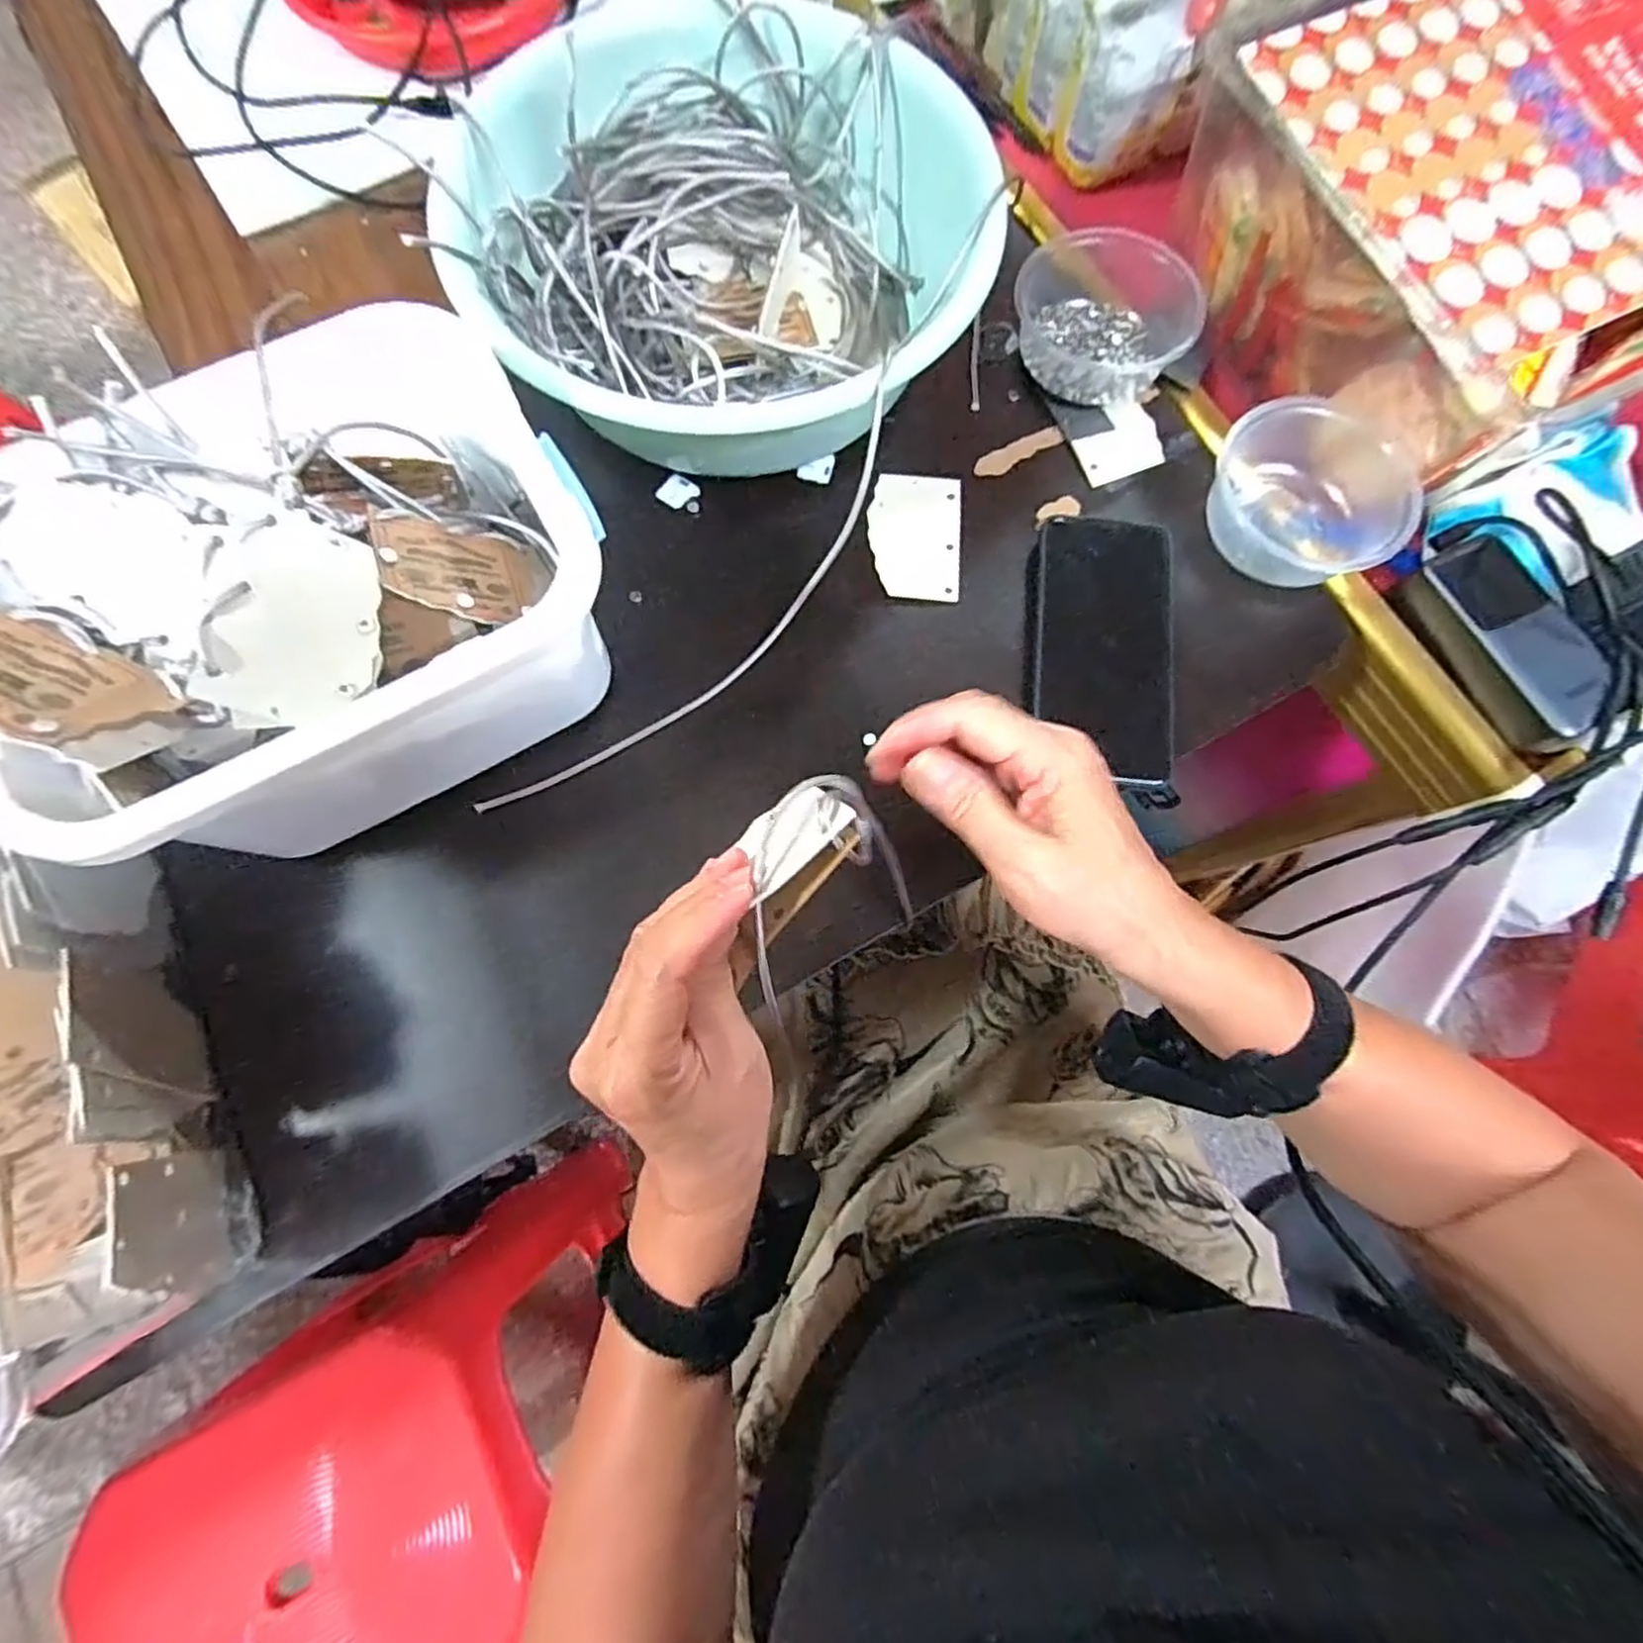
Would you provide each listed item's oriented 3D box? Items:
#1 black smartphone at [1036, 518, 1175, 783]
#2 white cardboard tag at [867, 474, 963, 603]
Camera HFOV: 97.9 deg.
[{"bbox_3d":[0.163,-0.101,0.411,0.074,0.010,0.151,3,85,8],"label":"black smartphone"},{"bbox_3d":[0.058,-0.177,0.442,0.056,0.004,0.086,4,76,0],"label":"white cardboard tag"}]

